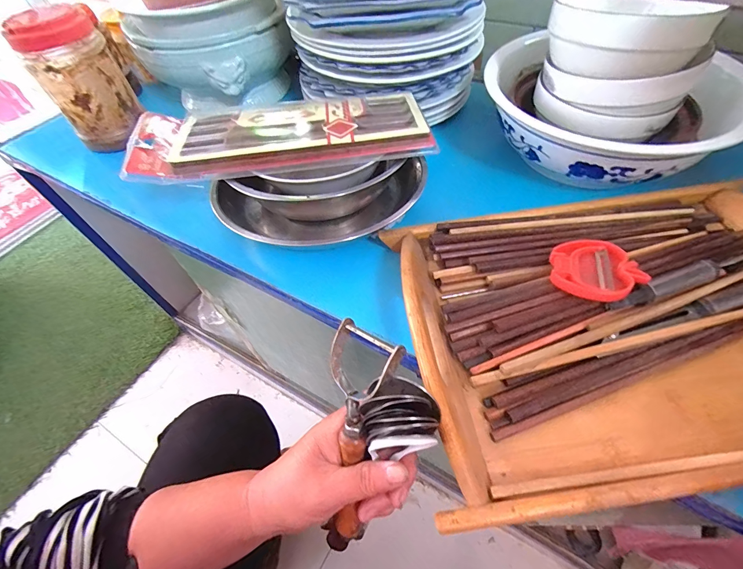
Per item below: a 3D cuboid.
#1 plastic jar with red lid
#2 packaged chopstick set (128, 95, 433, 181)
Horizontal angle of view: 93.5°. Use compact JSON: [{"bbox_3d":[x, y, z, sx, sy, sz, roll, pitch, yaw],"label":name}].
[{"bbox_3d":[-0.358,-0.252,0.443,0.092,0.143,0.101,-36,60,-20],"label":"plastic jar with red lid"},{"bbox_3d":[-0.098,-0.160,0.361,0.304,0.020,0.115,-6,55,0],"label":"packaged chopstick set"}]

